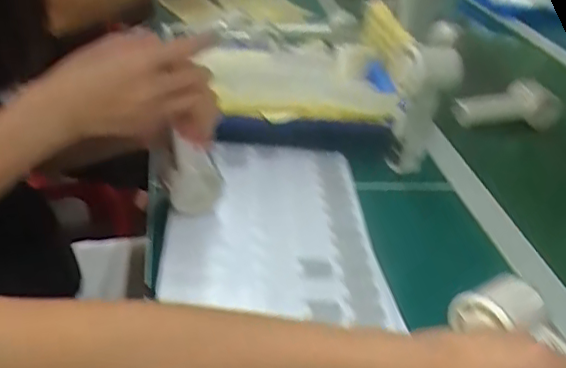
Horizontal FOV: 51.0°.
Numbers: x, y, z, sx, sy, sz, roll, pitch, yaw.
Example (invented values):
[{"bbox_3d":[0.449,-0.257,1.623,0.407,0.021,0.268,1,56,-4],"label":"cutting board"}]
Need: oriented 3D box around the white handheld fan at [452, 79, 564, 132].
[{"bbox_3d":[0.330,-0.120,0.882,0.155,0.061,0.053,-1,34,-11],"label":"white handheld fan"}]

